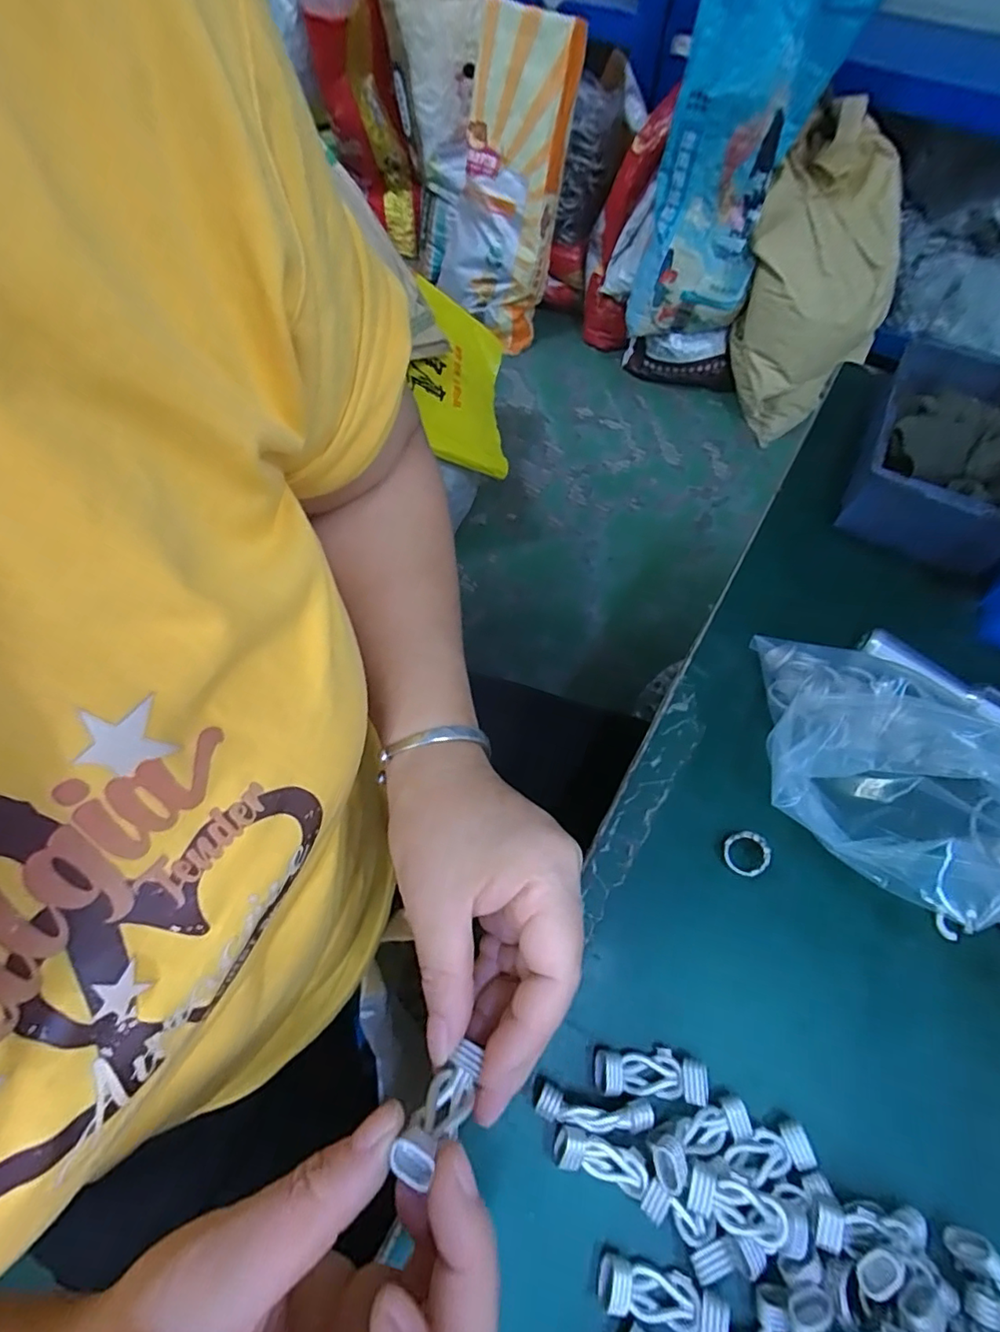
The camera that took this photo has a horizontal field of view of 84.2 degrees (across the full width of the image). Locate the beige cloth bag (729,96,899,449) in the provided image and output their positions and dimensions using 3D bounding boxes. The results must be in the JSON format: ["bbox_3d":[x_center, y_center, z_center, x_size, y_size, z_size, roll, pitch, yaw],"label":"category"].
[{"bbox_3d":[0.692,-0.830,1.224,0.270,0.617,0.235,1,30,0],"label":"beige cloth bag"}]

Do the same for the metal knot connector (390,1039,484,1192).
[{"bbox_3d":[-0.019,0.143,0.177,0.014,0.039,0.014,0,91,21],"label":"metal knot connector"}]

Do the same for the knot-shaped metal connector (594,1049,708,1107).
[{"bbox_3d":[0.062,0.169,0.229,0.045,0.008,0.016,5,62,1],"label":"knot-shaped metal connector"}]

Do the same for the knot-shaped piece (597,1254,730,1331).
[{"bbox_3d":[0.058,0.229,0.200,0.045,0.007,0.015,14,63,6],"label":"knot-shaped piece"}]

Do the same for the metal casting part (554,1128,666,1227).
[{"bbox_3d":[0.043,0.195,0.216,0.044,0.011,0.017,22,64,10],"label":"metal casting part"}]

